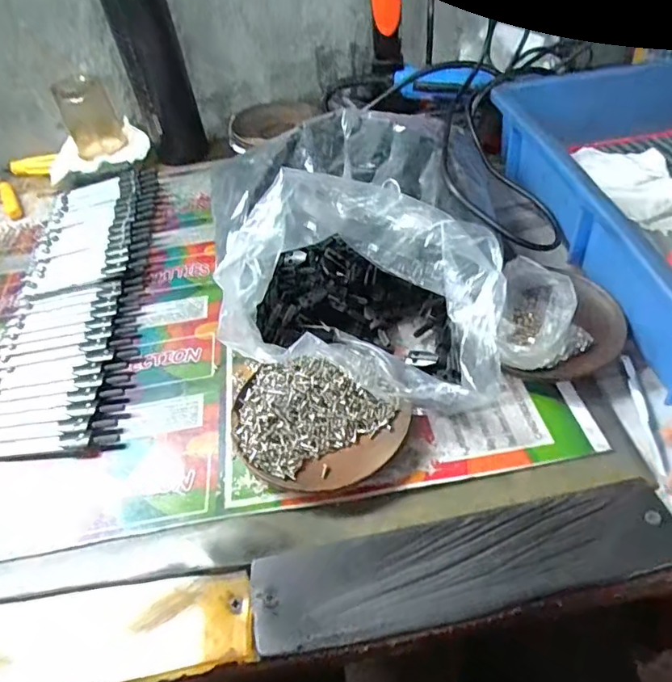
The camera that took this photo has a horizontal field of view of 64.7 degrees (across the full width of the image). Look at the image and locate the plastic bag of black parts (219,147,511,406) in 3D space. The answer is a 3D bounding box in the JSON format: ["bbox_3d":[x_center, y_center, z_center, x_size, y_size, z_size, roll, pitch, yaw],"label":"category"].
[{"bbox_3d":[0.018,-0.047,0.382,0.205,0.110,0.151,9,47,18],"label":"plastic bag of black parts"}]

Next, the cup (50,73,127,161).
[{"bbox_3d":[-0.278,-0.252,0.602,0.055,0.072,0.051,-23,47,-15],"label":"cup"}]

